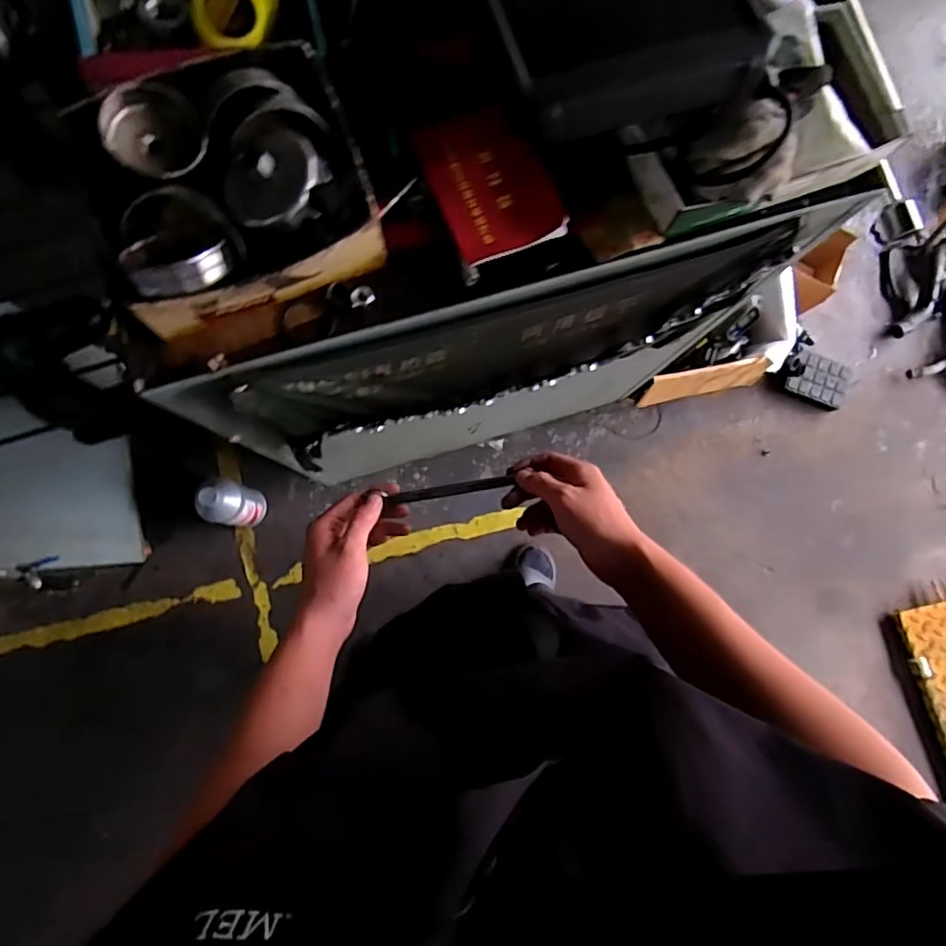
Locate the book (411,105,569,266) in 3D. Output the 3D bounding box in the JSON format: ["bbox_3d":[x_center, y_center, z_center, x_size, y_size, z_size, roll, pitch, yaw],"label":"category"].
[{"bbox_3d":[0.014,-0.266,0.527,0.096,0.015,0.145,-20,83,-5],"label":"book"}]

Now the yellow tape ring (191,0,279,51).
[{"bbox_3d":[-0.207,-0.398,0.501,0.064,0.018,0.070,13,82,0],"label":"yellow tape ring"}]

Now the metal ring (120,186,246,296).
[{"bbox_3d":[-0.222,-0.170,0.436,0.084,0.027,0.079,0,82,-2],"label":"metal ring"}]

